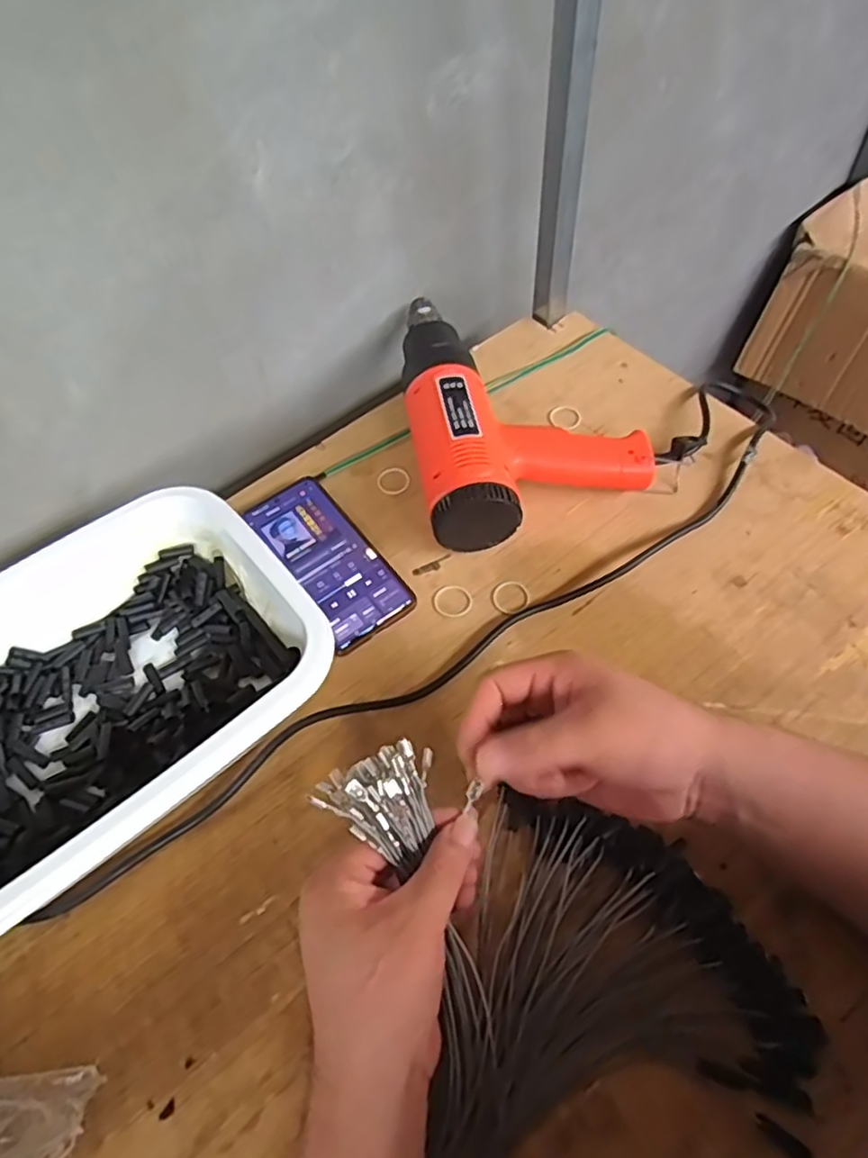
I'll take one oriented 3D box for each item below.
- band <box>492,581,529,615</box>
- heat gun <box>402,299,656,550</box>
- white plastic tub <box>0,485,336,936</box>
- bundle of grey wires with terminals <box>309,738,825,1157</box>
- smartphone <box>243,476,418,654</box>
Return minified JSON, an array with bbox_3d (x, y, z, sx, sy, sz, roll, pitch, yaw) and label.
[{"bbox_3d":[0.059,0.013,0.512,0.029,0.004,0.028,-2,58,3],"label":"band"},{"bbox_3d":[0.067,-0.159,0.577,0.186,0.071,0.270,-11,58,-2],"label":"heat gun"},{"bbox_3d":[-0.228,0.076,0.445,0.281,0.087,0.214,-37,62,-17],"label":"white plastic tub"},{"bbox_3d":[0.071,0.188,0.349,0.226,0.104,0.195,-13,58,-3],"label":"bundle of grey wires with terminals"},{"bbox_3d":[-0.085,-0.018,0.535,0.070,0.013,0.160,-32,61,-15],"label":"smartphone"}]

